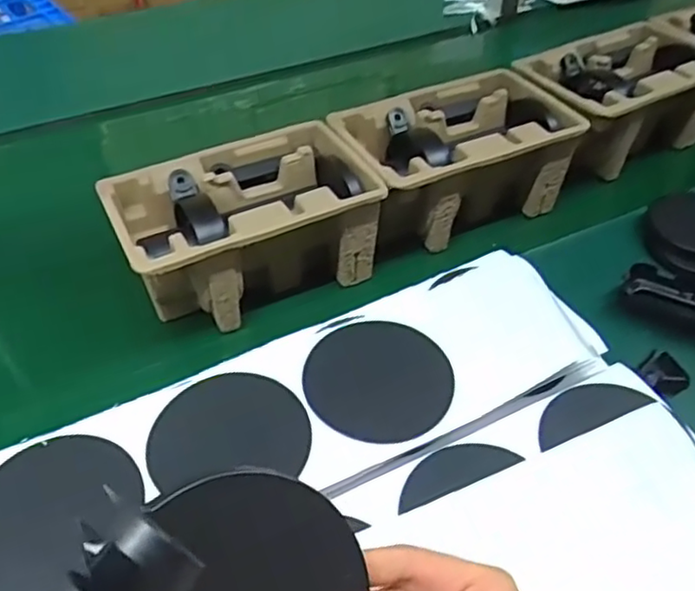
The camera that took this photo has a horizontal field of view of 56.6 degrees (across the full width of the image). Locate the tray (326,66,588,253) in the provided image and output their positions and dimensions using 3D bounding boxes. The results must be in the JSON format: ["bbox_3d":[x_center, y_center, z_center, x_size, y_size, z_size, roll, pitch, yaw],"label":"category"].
[{"bbox_3d":[0.111,-0.137,0.672,0.228,0.104,0.157,-15,44,-15],"label":"tray"}]

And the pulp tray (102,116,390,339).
[{"bbox_3d":[-0.092,-0.059,0.600,0.224,0.108,0.142,-20,45,-19],"label":"pulp tray"}]

